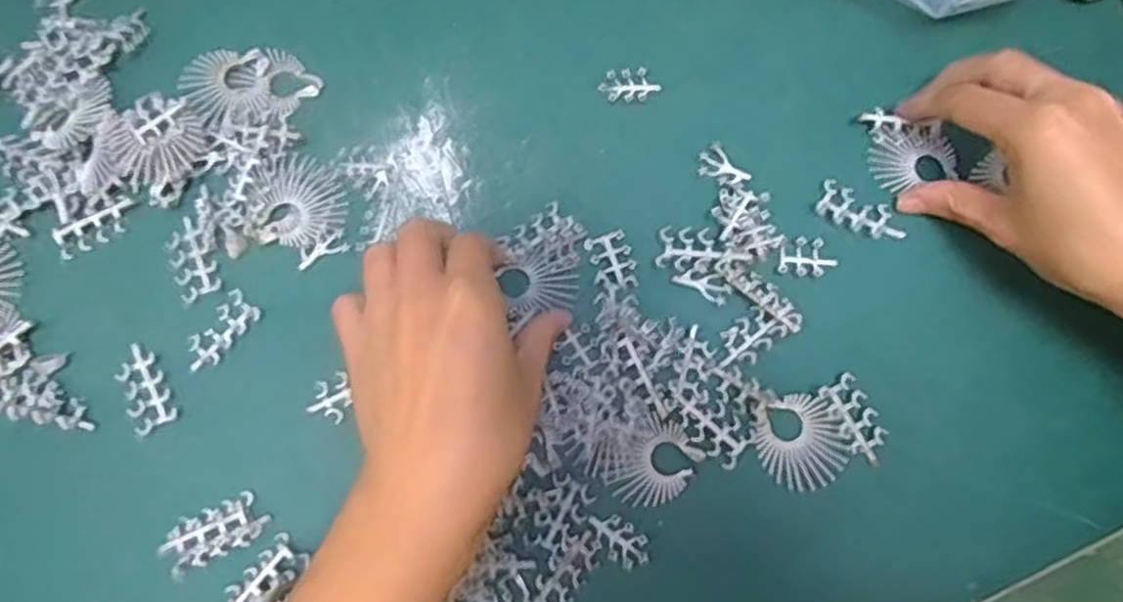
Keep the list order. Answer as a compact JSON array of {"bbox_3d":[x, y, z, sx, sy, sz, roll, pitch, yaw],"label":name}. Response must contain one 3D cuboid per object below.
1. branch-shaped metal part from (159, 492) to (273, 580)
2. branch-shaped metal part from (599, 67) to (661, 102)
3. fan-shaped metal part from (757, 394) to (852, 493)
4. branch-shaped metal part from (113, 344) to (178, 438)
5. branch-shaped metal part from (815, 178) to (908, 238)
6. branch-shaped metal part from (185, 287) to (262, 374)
[{"bbox_3d":[-0.147,0.098,0.325,0.041,0.010,0.021,-28,79,-7],"label":"branch-shaped metal part"},{"bbox_3d":[0.033,-0.107,0.377,0.029,0.004,0.017,-4,77,-2],"label":"branch-shaped metal part"},{"bbox_3d":[0.105,0.062,0.338,0.038,0.004,0.040,0,77,-1],"label":"fan-shaped metal part"},{"bbox_3d":[-0.185,0.038,0.340,0.018,0.004,0.039,-27,79,-7],"label":"branch-shaped metal part"},{"bbox_3d":[0.142,-0.042,0.361,0.042,0.004,0.018,26,78,5],"label":"branch-shaped metal part"},{"bbox_3d":[-0.154,0.014,0.346,0.017,0.004,0.037,38,79,8],"label":"branch-shaped metal part"}]

